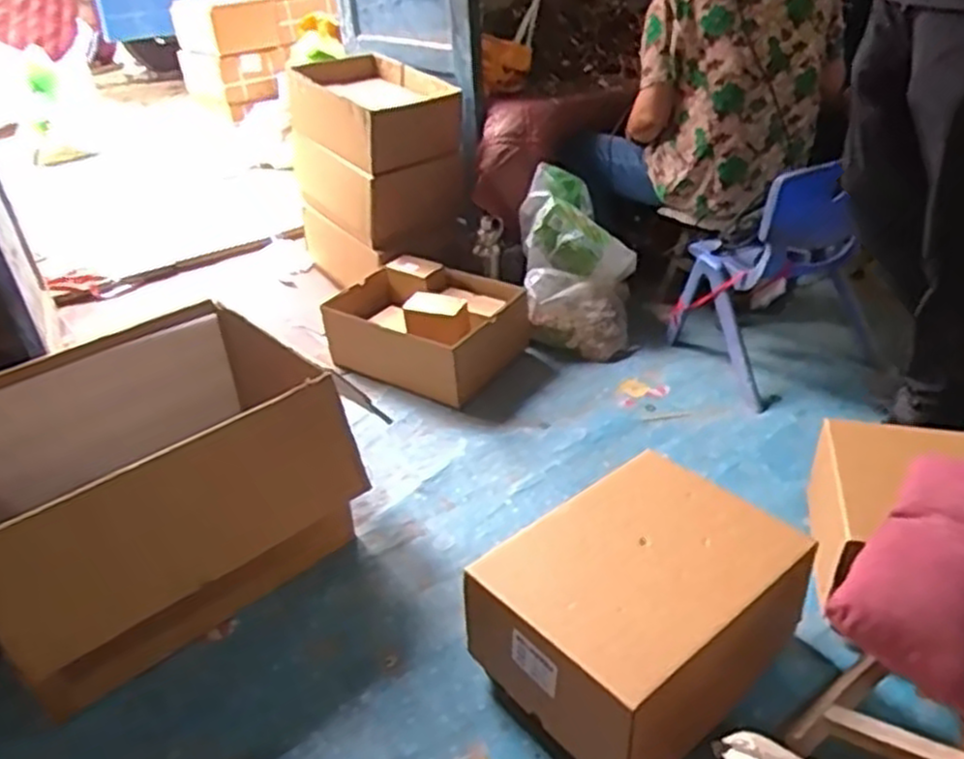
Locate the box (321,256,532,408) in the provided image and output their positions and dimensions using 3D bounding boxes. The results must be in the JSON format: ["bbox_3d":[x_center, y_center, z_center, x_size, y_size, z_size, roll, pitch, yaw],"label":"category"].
[{"bbox_3d":[-0.136,-0.129,1.770,0.417,0.170,0.299,15,38,27],"label":"box"}]

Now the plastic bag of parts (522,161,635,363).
[{"bbox_3d":[0.229,-0.266,1.827,0.266,0.359,0.261,1,33,8],"label":"plastic bag of parts"}]

